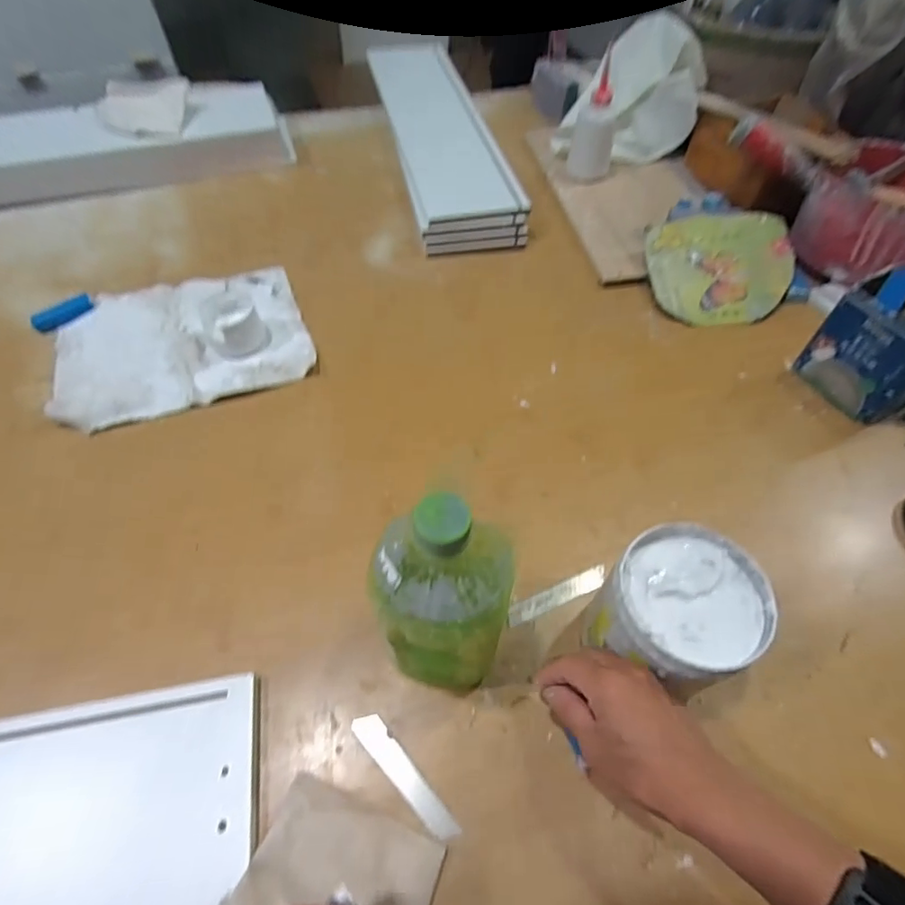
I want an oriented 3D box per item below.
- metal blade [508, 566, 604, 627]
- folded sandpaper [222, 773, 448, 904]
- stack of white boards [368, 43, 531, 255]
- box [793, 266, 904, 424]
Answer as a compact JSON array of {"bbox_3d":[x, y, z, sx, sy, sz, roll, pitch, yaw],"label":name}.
[{"bbox_3d":[0.091,0.124,0.454,0.095,0.004,0.018,-21,60,-13],"label":"metal blade"},{"bbox_3d":[-0.071,0.275,0.331,0.118,0.035,0.094,21,59,13],"label":"folded sandpaper"},{"bbox_3d":[-0.024,-0.518,0.844,0.146,0.045,0.547,-10,58,-7],"label":"stack of white boards"},{"bbox_3d":[0.454,-0.113,0.547,0.109,0.105,0.107,-24,60,-15],"label":"box"}]

